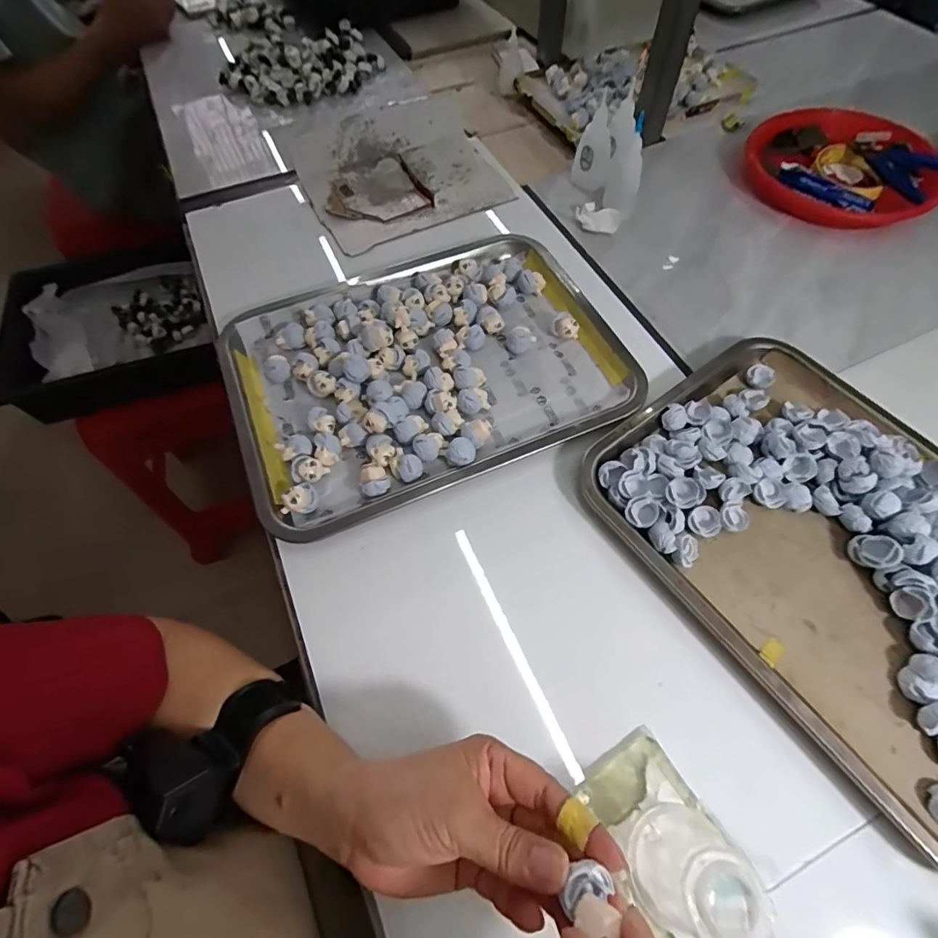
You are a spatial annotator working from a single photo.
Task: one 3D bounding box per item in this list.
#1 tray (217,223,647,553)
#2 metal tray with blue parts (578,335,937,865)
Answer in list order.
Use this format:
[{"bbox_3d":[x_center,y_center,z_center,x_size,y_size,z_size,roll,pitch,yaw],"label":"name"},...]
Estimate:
[{"bbox_3d":[-0.046,-0.108,0.454,0.358,0.030,0.297,-22,64,-8],"label":"tray"},{"bbox_3d":[0.282,0.058,0.353,0.261,0.035,0.348,-34,66,-14],"label":"metal tray with blue parts"}]

